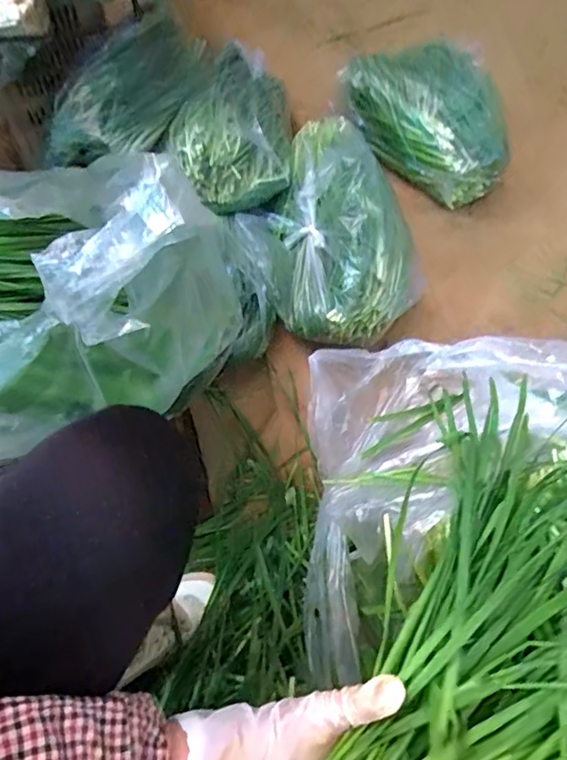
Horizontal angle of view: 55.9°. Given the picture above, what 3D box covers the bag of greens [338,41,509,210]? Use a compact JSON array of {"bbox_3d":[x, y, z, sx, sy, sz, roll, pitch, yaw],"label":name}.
[{"bbox_3d":[0.295,-0.554,1.107,0.191,0.214,0.394,-22,64,-15],"label":"bag of greens"}]

